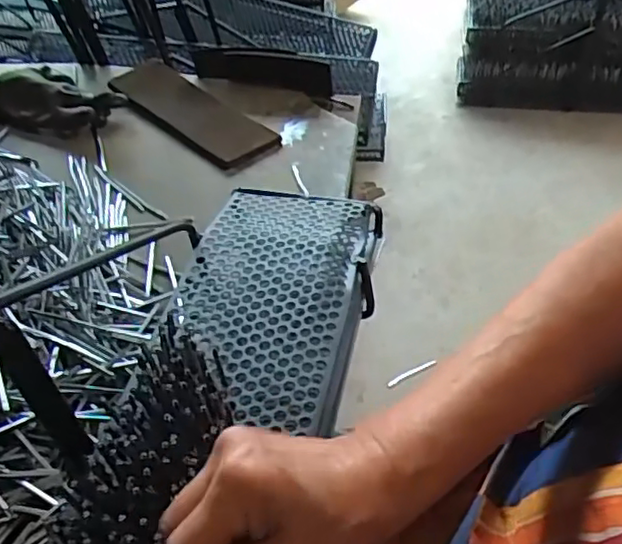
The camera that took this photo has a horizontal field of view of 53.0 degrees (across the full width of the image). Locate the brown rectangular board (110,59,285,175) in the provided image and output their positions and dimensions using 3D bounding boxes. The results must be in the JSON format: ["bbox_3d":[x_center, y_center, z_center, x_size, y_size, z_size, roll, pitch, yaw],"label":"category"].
[{"bbox_3d":[-0.159,-0.209,0.808,0.263,0.017,0.097,35,57,28],"label":"brown rectangular board"}]

